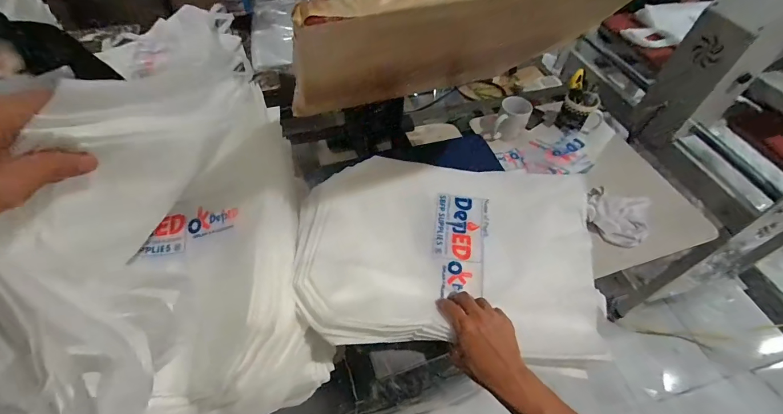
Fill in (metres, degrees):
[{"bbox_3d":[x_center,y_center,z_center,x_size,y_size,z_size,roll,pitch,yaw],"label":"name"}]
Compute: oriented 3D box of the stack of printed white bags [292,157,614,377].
[{"bbox_3d":[0.090,0.061,0.596,0.470,0.075,0.327,4,52,1],"label":"stack of printed white bags"}]

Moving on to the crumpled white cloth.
[{"bbox_3d":[0.513,0.019,0.823,0.143,0.042,0.135,17,53,10],"label":"crumpled white cloth"}]

